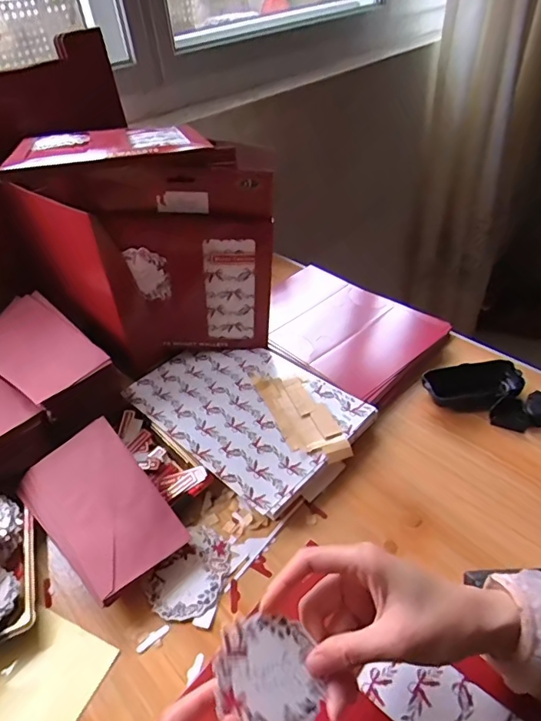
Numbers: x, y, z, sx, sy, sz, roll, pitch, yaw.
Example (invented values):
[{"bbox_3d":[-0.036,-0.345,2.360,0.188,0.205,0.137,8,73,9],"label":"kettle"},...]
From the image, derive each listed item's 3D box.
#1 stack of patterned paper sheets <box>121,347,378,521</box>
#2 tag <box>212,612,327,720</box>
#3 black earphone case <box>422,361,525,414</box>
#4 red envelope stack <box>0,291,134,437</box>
[{"bbox_3d":[-0.030,0.059,0.591,0.187,0.029,0.263,-35,49,-28],"label":"stack of patterned paper sheets"},{"bbox_3d":[0.000,0.197,0.302,0.062,0.004,0.068,7,54,-10],"label":"tag"},{"bbox_3d":[0.242,0.033,0.585,0.109,0.031,0.061,1,42,9],"label":"black earphone case"},{"bbox_3d":[-0.274,0.001,0.599,0.217,0.066,0.101,28,52,32],"label":"red envelope stack"}]

